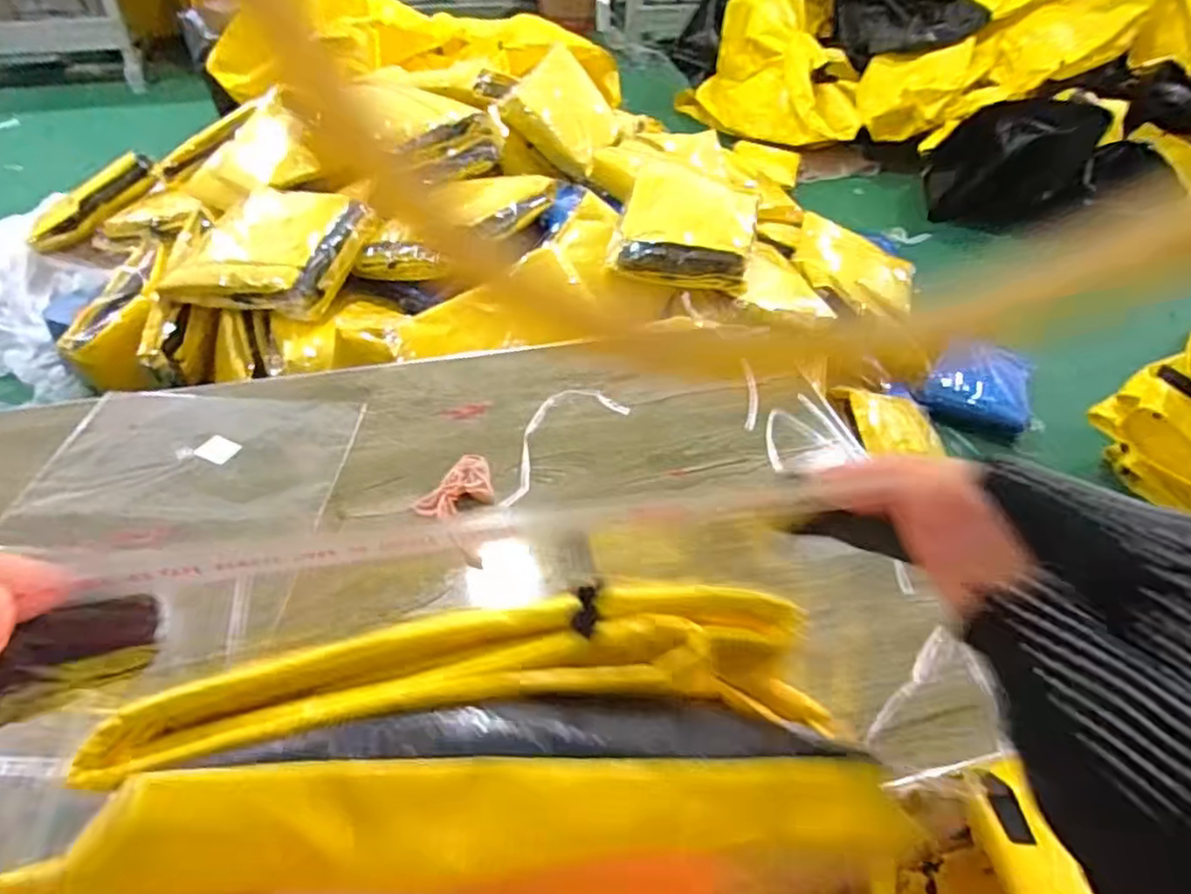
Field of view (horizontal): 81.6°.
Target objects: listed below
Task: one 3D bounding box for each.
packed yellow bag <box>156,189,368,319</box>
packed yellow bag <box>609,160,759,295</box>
[{"bbox_3d":[-0.584,-0.348,1.215,0.356,0.085,0.260,16,73,27],"label":"packed yellow bag"},{"bbox_3d":[0.161,-0.400,1.224,0.237,0.070,0.269,10,59,9],"label":"packed yellow bag"}]

